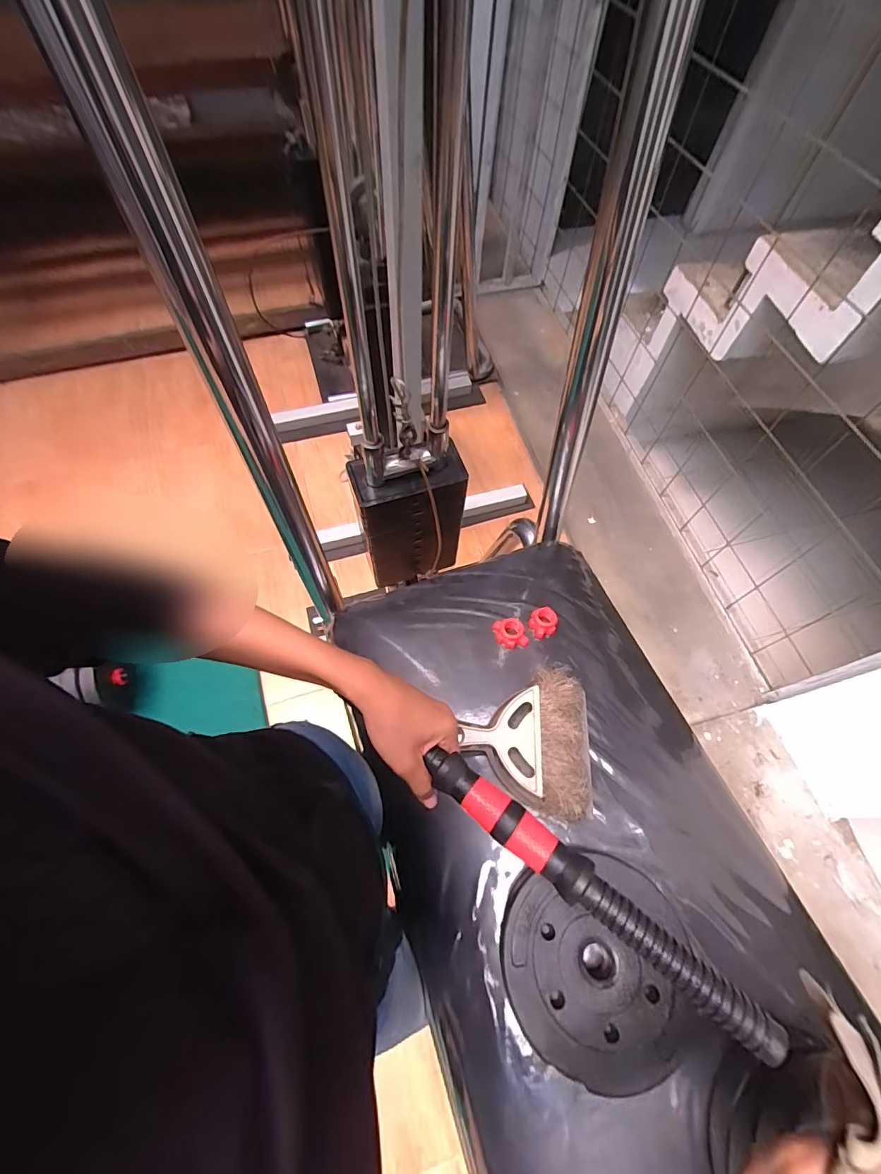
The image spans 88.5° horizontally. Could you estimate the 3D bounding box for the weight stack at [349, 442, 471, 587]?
[{"bbox_3d":[-0.064,-0.147,0.985,0.206,0.307,0.104,-14,67,-8],"label":"weight stack"}]

